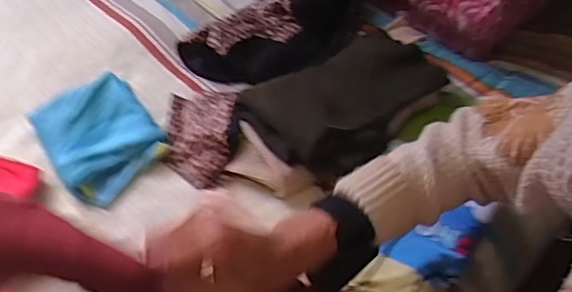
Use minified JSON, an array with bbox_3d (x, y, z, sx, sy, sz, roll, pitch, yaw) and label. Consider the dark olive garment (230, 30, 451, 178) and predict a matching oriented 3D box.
[{"bbox_3d":[0.090,-0.080,0.845,0.298,0.076,0.181,-31,56,-23],"label":"dark olive garment"}]

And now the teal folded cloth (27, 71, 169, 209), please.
[{"bbox_3d":[-0.270,-0.015,0.822,0.152,0.050,0.179,-29,55,-22],"label":"teal folded cloth"}]

